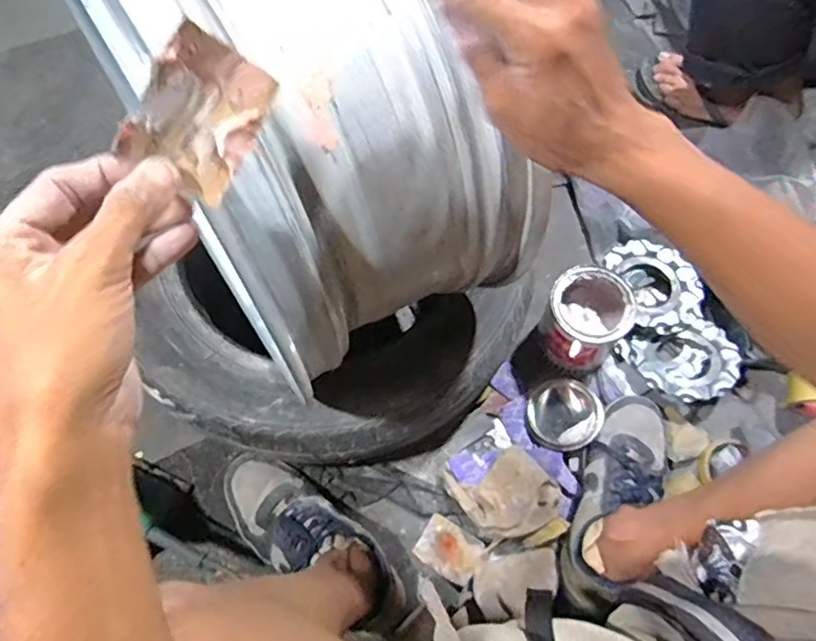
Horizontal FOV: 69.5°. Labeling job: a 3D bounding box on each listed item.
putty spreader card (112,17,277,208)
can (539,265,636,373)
[{"bbox_3d":[-0.095,-0.094,0.270,0.066,0.052,0.007,-56,41,9],"label":"putty spreader card"},{"bbox_3d":[0.236,-0.003,0.793,0.106,0.114,0.103,1,70,-2],"label":"can"}]

